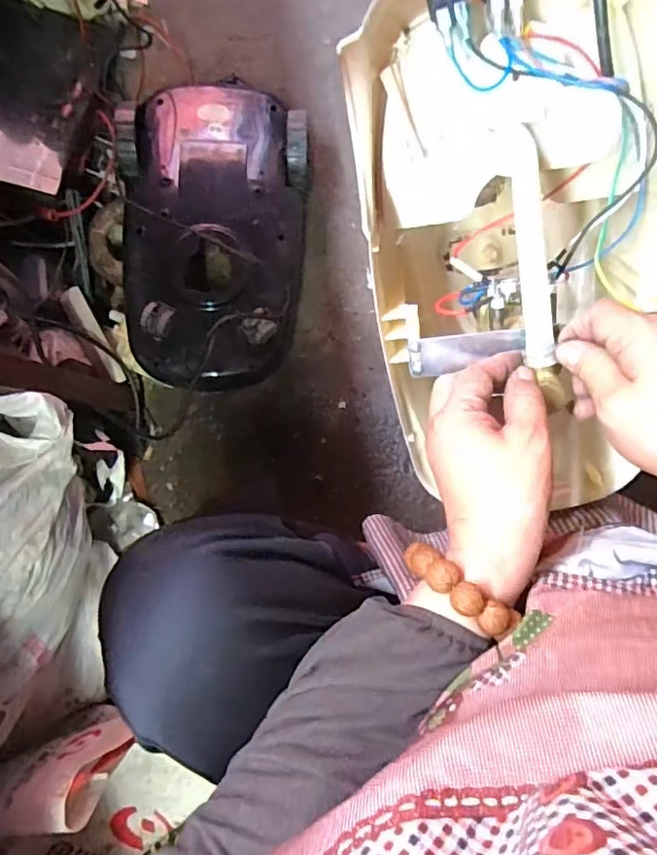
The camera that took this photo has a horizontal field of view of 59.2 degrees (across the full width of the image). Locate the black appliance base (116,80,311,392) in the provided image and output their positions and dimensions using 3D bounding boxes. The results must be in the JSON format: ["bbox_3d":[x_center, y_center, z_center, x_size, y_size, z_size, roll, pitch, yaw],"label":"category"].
[{"bbox_3d":[-0.133,-0.242,0.739,0.220,0.141,0.389,-1,88,7],"label":"black appliance base"}]

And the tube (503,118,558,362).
[{"bbox_3d":[0.130,-0.113,0.372,0.018,0.013,0.149,-10,107,6],"label":"tube"}]

